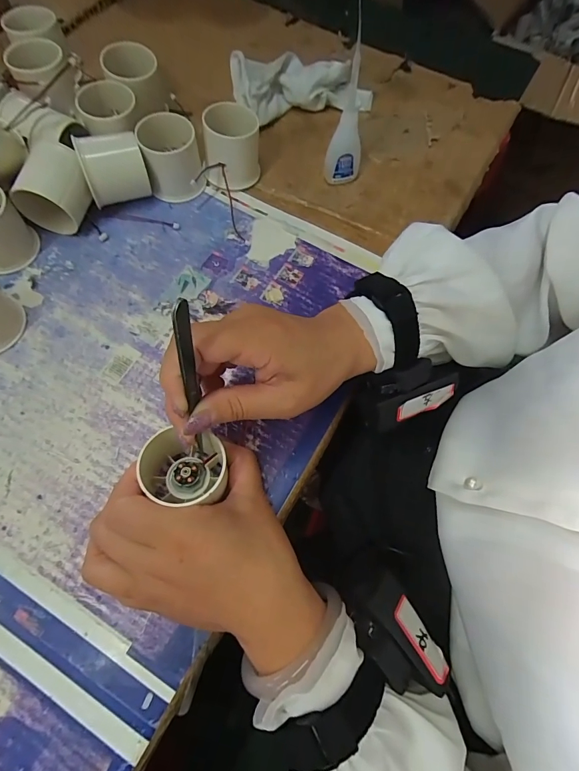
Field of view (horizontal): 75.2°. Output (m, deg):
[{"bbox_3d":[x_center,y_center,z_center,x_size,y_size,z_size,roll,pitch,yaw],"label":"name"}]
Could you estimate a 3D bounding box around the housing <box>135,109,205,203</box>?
[{"bbox_3d":[-0.107,-0.206,0.345,0.050,0.053,0.049,-11,69,-7],"label":"housing"}]

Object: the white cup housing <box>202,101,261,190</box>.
[{"bbox_3d":[-0.054,-0.221,0.353,0.047,0.053,0.047,5,67,-1],"label":"white cup housing"}]

